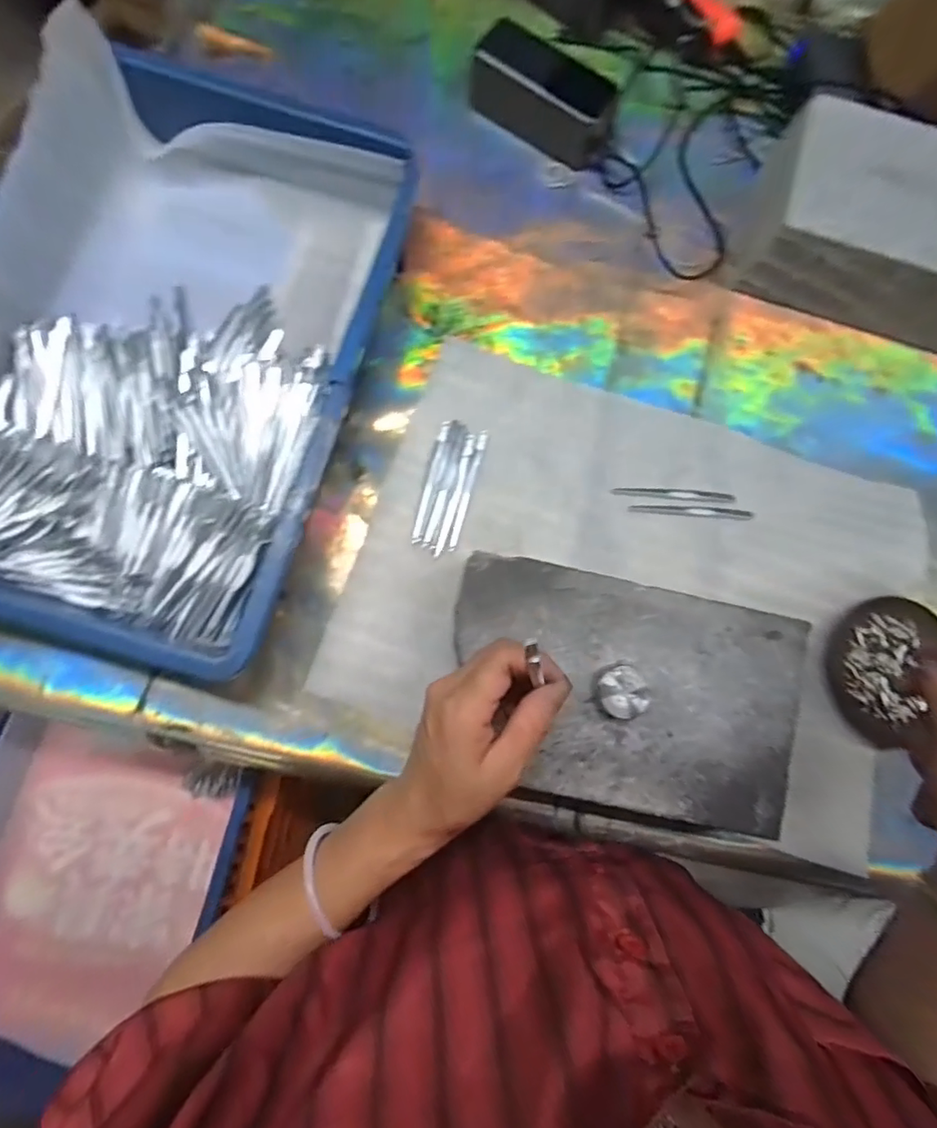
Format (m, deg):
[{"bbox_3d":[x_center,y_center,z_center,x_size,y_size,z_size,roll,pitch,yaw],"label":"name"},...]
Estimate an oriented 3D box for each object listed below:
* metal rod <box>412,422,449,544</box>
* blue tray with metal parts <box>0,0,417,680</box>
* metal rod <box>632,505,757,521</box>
[{"bbox_3d":[-0.031,-0.068,0.445,0.008,0.004,0.105,14,78,-2],"label":"metal rod"},{"bbox_3d":[-0.226,-0.158,0.420,0.290,0.094,0.440,16,78,-1],"label":"blue tray with metal parts"},{"bbox_3d":[0.185,-0.043,0.453,0.099,0.005,0.010,5,78,-4],"label":"metal rod"}]

